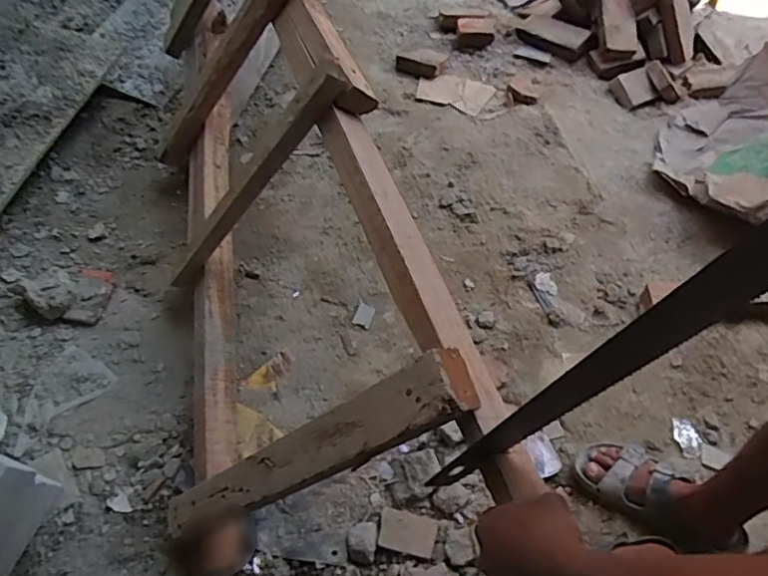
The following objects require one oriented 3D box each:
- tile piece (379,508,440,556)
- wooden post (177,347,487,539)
[{"bbox_3d":[0.037,0.382,0.897,0.089,0.009,0.056,19,51,-6],"label":"tile piece"},{"bbox_3d":[-0.116,0.207,0.663,0.035,0.544,0.061,22,47,-36],"label":"wooden post"}]

